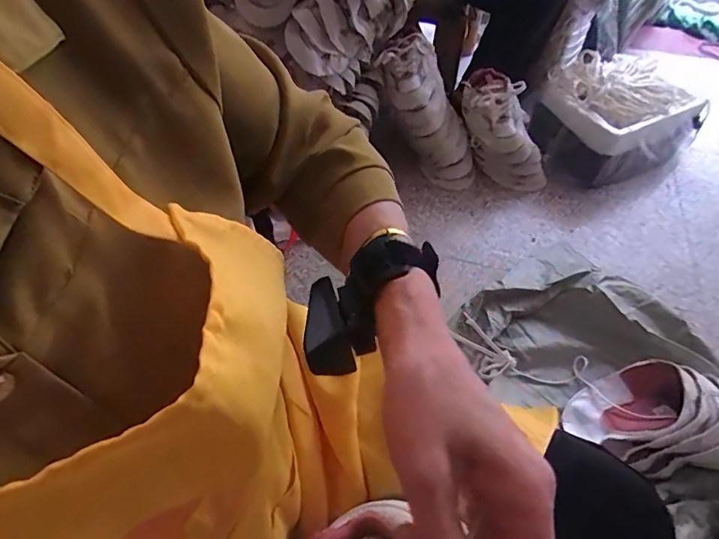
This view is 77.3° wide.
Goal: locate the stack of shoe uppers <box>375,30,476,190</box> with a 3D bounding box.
[{"bbox_3d":[0.152,-0.345,1.005,0.119,0.320,0.104,-6,44,34],"label":"stack of shoe uppers"}]

